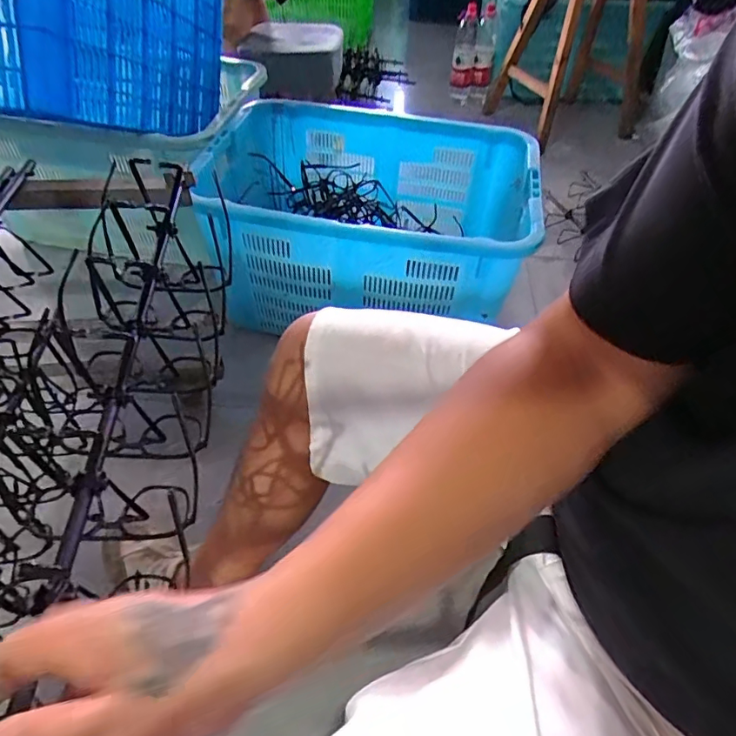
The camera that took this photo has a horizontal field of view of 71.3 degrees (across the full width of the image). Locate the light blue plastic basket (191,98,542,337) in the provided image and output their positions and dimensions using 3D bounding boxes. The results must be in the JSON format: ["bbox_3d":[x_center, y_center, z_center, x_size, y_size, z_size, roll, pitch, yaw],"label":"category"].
[{"bbox_3d":[-0.017,-0.326,1.107,0.671,0.286,0.465,10,49,7],"label":"light blue plastic basket"}]

